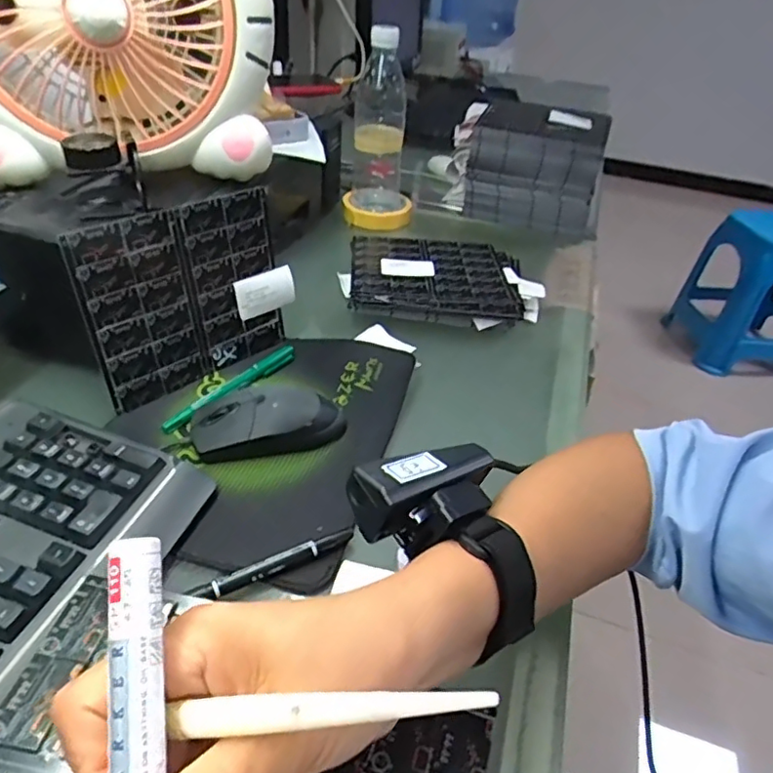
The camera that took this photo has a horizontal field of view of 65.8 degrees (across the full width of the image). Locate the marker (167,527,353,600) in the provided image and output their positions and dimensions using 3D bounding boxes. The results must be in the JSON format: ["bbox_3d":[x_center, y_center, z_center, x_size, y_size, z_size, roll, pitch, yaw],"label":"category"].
[{"bbox_3d":[-0.071,0.109,0.360,0.107,0.013,0.012,-15,42,-25],"label":"marker"}]

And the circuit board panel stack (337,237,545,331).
[{"bbox_3d":[0.062,-0.122,0.661,0.209,0.027,0.148,6,38,0],"label":"circuit board panel stack"}]

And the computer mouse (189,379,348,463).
[{"bbox_3d":[-0.086,0.025,0.444,0.109,0.033,0.053,-2,38,-10],"label":"computer mouse"}]

